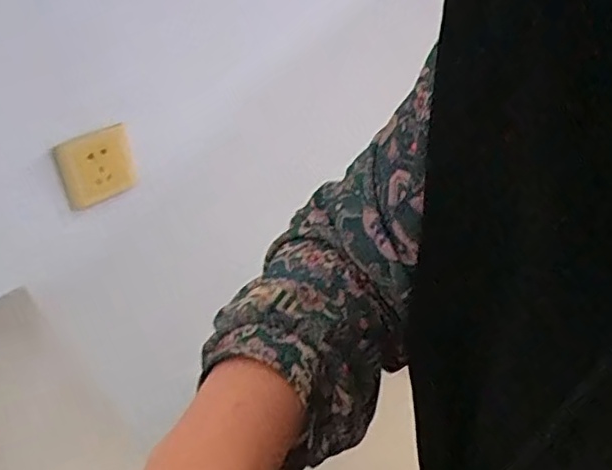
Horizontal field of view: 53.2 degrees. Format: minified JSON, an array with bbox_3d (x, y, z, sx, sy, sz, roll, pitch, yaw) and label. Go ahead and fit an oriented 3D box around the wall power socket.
[{"bbox_3d":[-0.252,-0.081,0.736,0.088,0.106,0.009,-33,55,-27],"label":"wall power socket"}]

